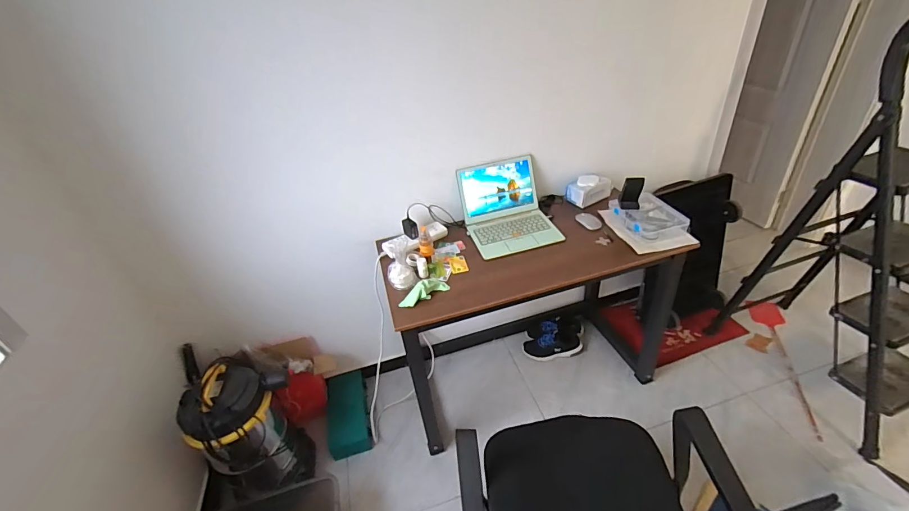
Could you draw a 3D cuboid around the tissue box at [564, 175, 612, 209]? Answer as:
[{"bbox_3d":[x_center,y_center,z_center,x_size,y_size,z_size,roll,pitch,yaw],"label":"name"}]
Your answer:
[{"bbox_3d":[0.518,-0.259,1.550,0.163,0.083,0.104,-27,41,-23],"label":"tissue box"}]

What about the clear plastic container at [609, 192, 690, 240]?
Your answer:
[{"bbox_3d":[0.666,-0.131,1.377,0.182,0.050,0.229,-13,38,-7],"label":"clear plastic container"}]

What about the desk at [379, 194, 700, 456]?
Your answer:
[{"bbox_3d":[0.298,0.220,1.546,1.003,0.715,0.440,-14,38,-8],"label":"desk"}]

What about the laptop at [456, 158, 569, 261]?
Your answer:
[{"bbox_3d":[0.191,-0.179,1.423,0.303,0.186,0.321,-12,37,-5],"label":"laptop"}]

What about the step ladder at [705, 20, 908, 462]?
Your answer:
[{"bbox_3d":[1.415,-0.044,1.295,0.494,1.222,0.662,-19,37,-16],"label":"step ladder"}]

